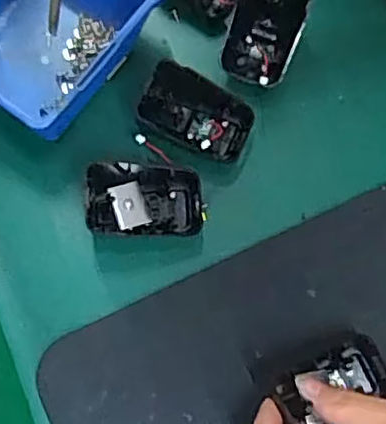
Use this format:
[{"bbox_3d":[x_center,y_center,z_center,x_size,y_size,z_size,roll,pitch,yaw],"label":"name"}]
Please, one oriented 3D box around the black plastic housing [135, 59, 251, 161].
[{"bbox_3d":[0.002,-0.062,0.404,0.071,0.027,0.039,29,75,5],"label":"black plastic housing"}]

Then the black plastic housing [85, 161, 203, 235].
[{"bbox_3d":[-0.028,-0.006,0.383,0.067,0.034,0.046,-4,74,-4],"label":"black plastic housing"}]

